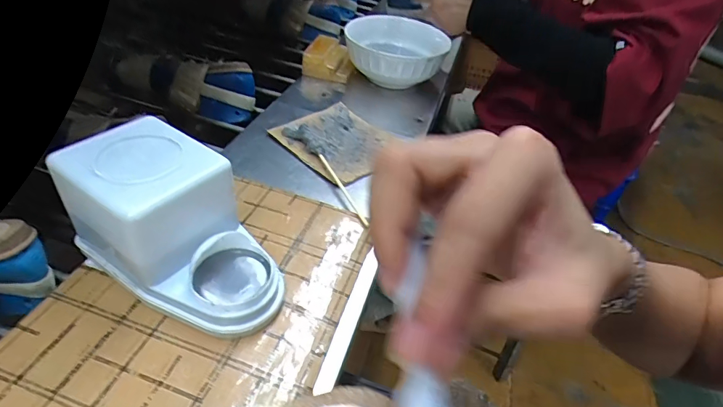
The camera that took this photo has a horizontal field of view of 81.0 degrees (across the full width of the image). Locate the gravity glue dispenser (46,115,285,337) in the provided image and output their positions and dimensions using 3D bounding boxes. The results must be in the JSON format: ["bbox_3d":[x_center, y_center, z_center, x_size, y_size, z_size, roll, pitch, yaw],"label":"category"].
[{"bbox_3d":[-0.149,0.024,0.348,0.183,0.107,0.104,27,45,22],"label":"gravity glue dispenser"}]

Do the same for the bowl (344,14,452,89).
[{"bbox_3d":[0.053,-0.248,0.723,0.166,0.092,0.167,4,41,-4],"label":"bowl"}]

